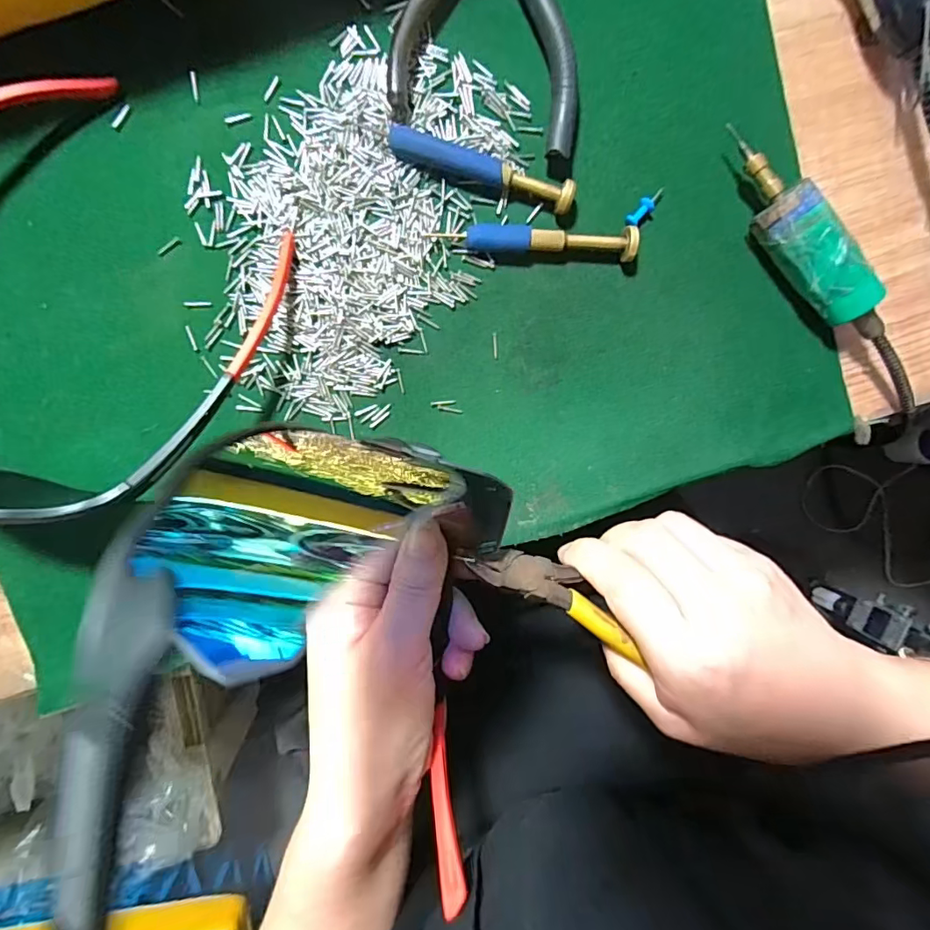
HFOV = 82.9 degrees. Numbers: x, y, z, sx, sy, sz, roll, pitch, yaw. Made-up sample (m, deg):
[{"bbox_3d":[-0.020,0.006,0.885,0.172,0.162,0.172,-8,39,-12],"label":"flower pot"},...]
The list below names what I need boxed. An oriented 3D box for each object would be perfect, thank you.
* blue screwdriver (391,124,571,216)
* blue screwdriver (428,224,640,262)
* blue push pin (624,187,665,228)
[{"bbox_3d":[0.008,-0.136,0.242,0.086,0.013,0.013,16,94,-6],"label":"blue screwdriver"},{"bbox_3d":[0.032,-0.105,0.246,0.093,0.015,0.012,3,96,-5],"label":"blue screwdriver"},{"bbox_3d":[0.087,-0.124,0.252,0.025,0.006,0.008,-44,97,1],"label":"blue push pin"}]

